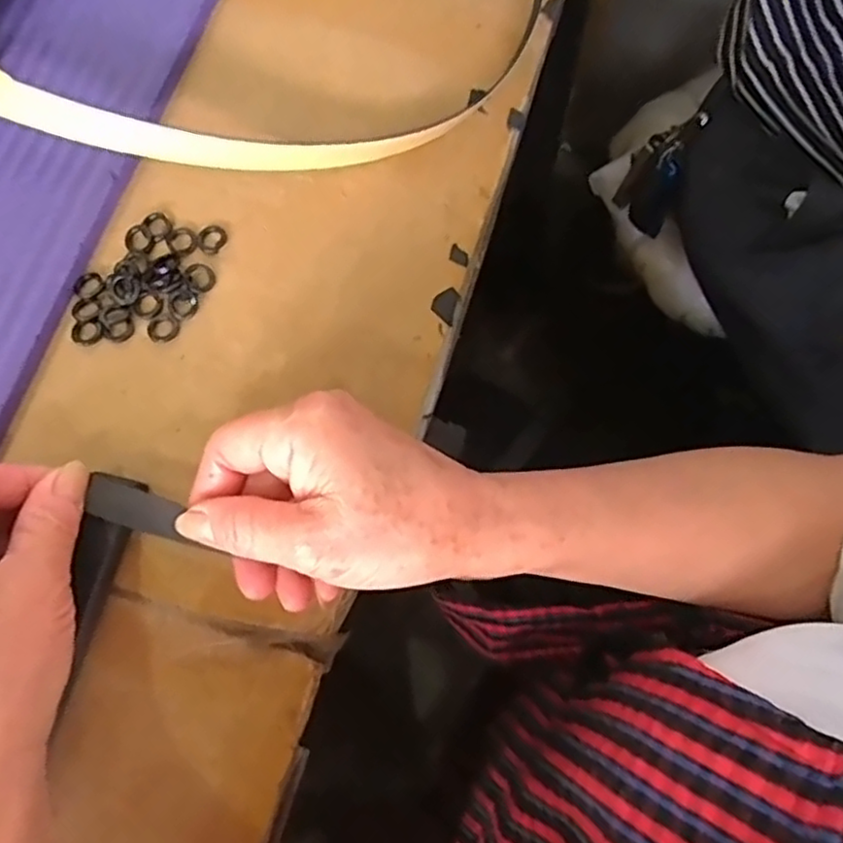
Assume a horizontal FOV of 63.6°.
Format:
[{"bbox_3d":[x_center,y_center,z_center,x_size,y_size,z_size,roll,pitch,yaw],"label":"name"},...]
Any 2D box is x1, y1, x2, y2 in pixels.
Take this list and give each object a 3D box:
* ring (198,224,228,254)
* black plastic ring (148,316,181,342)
[{"bbox_3d":[-0.092,-0.080,0.297,0.012,0.004,0.013,30,77,6],"label":"ring"},{"bbox_3d":[-0.109,-0.039,0.287,0.013,0.004,0.011,-24,78,-7],"label":"black plastic ring"}]

